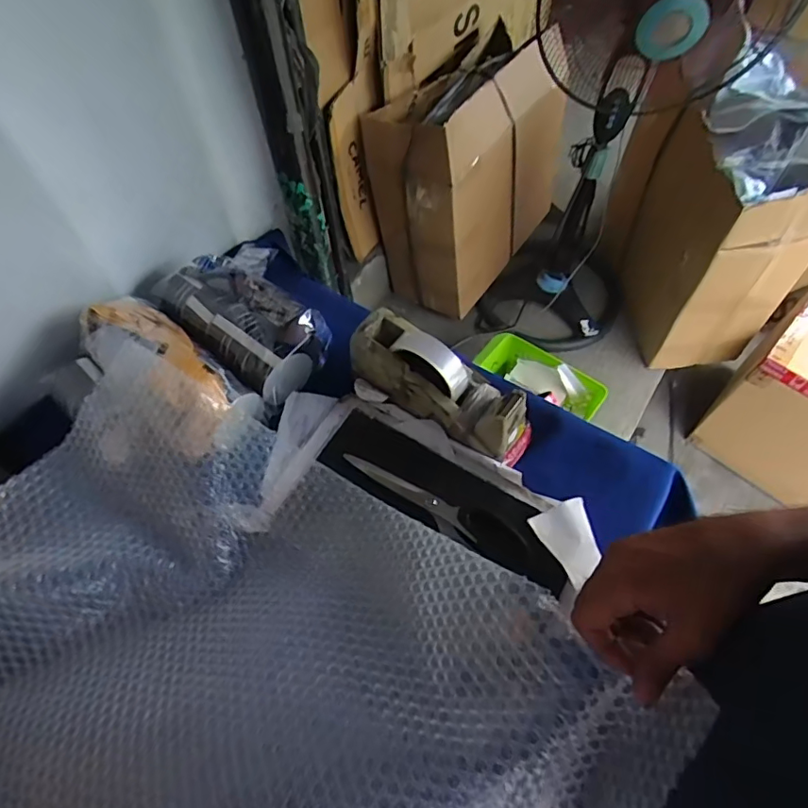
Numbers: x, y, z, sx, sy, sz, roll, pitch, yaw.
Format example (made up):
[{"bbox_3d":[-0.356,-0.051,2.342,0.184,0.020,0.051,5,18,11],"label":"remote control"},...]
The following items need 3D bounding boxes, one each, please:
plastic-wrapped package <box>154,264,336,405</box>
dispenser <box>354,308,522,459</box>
[{"bbox_3d":[-0.204,-0.110,0.678,0.234,0.065,0.124,39,68,23],"label":"plastic-wrapped package"},{"bbox_3d":[0.036,-0.027,0.586,0.201,0.097,0.067,32,65,20],"label":"dispenser"}]

